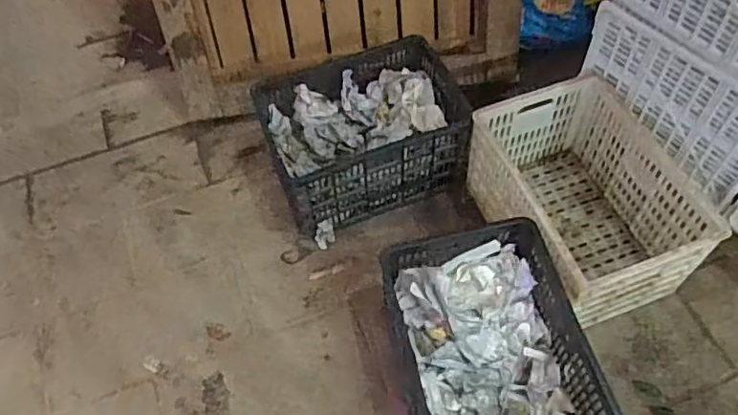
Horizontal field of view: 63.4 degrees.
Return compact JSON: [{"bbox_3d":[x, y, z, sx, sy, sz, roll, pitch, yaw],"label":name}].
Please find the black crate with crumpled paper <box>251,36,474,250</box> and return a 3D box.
[{"bbox_3d":[-0.004,-0.184,1.587,0.510,0.260,0.373,-23,61,-9],"label":"black crate with crumpled paper"}]

